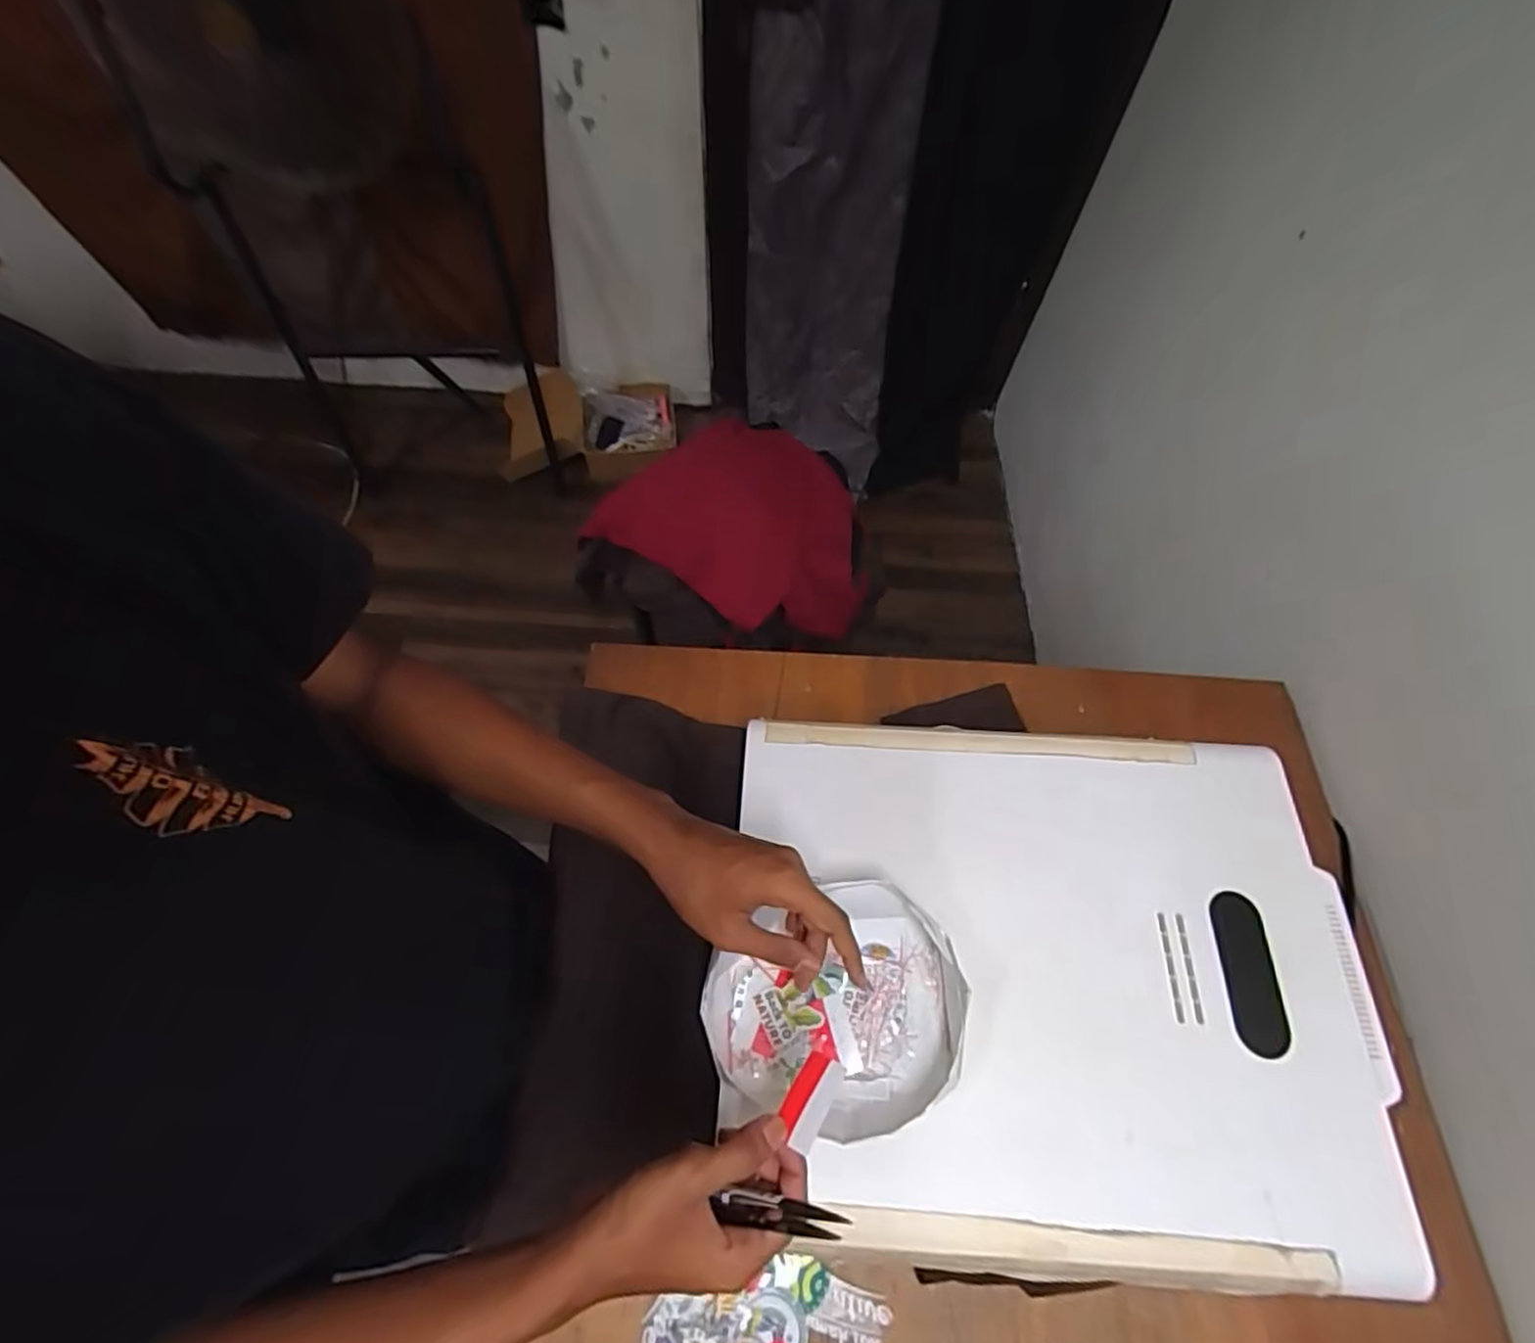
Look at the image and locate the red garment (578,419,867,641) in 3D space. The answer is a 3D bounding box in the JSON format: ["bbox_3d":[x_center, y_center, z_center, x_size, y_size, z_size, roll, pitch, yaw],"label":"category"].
[{"bbox_3d":[-0.035,-0.247,1.129,0.445,0.128,0.316,32,66,14],"label":"red garment"}]

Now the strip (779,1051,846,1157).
[{"bbox_3d":[0.027,0.266,0.416,0.025,0.006,0.051,29,54,15],"label":"strip"}]

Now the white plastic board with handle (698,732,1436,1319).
[{"bbox_3d":[0.226,0.240,0.549,0.499,0.026,0.396,3,62,2],"label":"white plastic board with handle"}]

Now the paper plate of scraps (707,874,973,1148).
[{"bbox_3d":[0.051,0.254,0.508,0.187,0.052,0.164,-6,62,-3],"label":"paper plate of scraps"}]

